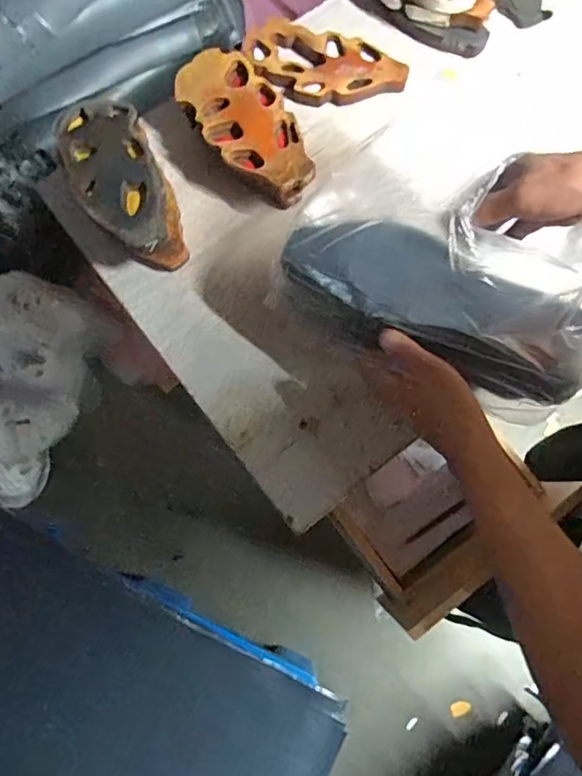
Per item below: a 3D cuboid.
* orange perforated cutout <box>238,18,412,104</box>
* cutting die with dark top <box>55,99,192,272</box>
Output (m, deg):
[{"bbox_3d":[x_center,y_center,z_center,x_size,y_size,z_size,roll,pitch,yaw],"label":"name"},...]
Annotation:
[{"bbox_3d":[0.041,-0.451,0.751,0.235,0.031,0.111,15,77,4],"label":"orange perforated cutout"},{"bbox_3d":[-0.212,-0.254,0.681,0.111,0.070,0.228,-27,78,-6],"label":"cutting die with dark top"}]

